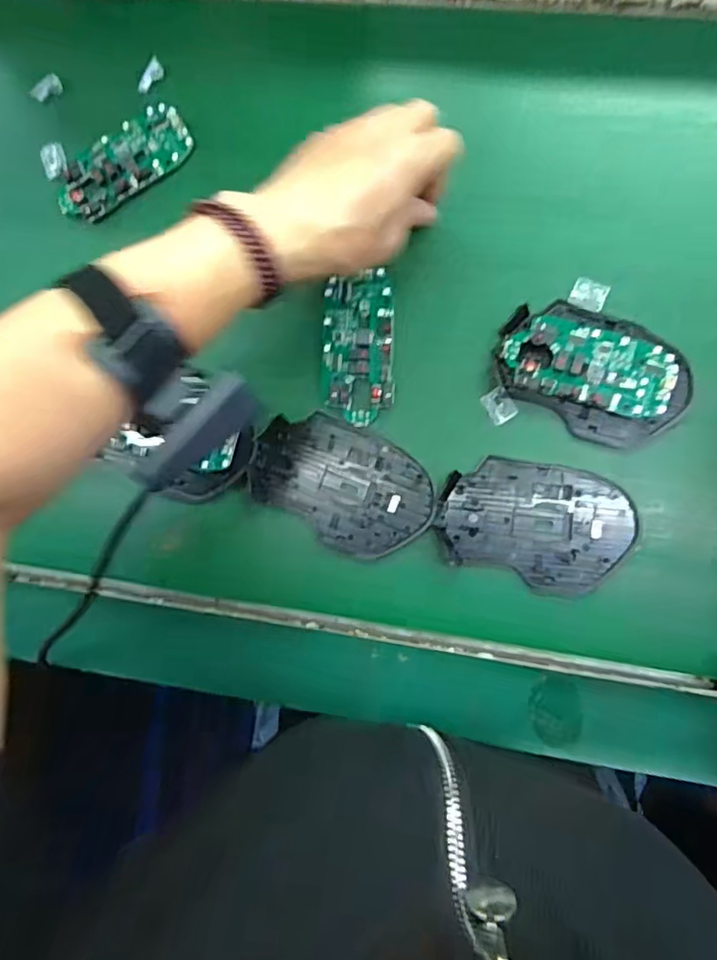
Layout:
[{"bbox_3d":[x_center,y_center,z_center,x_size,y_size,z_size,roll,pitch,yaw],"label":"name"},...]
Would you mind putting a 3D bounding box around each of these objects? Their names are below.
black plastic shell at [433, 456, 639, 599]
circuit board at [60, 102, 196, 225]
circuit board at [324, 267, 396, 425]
[{"bbox_3d":[0.105,0.027,0.354,0.112,0.005,0.073,13,89,6],"label":"black plastic shell"},{"bbox_3d":[-0.162,-0.217,0.401,0.097,0.009,0.046,-36,85,3],"label":"circuit board"},{"bbox_3d":[-0.001,-0.083,0.367,0.044,0.013,0.094,0,88,6],"label":"circuit board"}]

